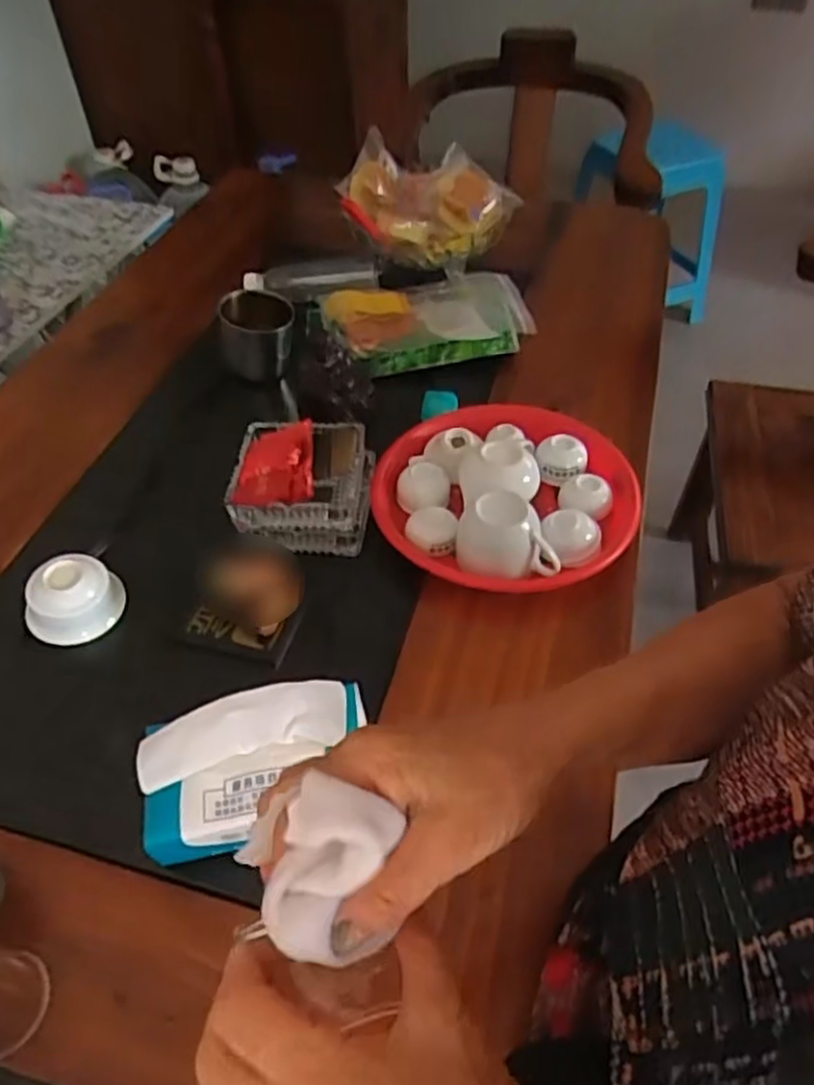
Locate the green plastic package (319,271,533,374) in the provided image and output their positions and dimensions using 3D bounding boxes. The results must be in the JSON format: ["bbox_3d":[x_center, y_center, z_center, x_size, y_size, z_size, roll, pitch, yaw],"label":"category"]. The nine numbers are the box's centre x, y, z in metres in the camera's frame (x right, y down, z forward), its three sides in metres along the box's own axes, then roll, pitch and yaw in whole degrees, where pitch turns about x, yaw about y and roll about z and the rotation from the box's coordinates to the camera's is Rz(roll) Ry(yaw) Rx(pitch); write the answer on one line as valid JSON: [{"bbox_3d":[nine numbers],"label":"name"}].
[{"bbox_3d":[0.022,-0.289,0.952,0.250,0.032,0.176,-8,48,-5],"label":"green plastic package"}]

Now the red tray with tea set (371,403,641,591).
[{"bbox_3d":[0.094,-0.056,0.718,0.251,0.071,0.238,-7,50,-4],"label":"red tray with tea set"}]

